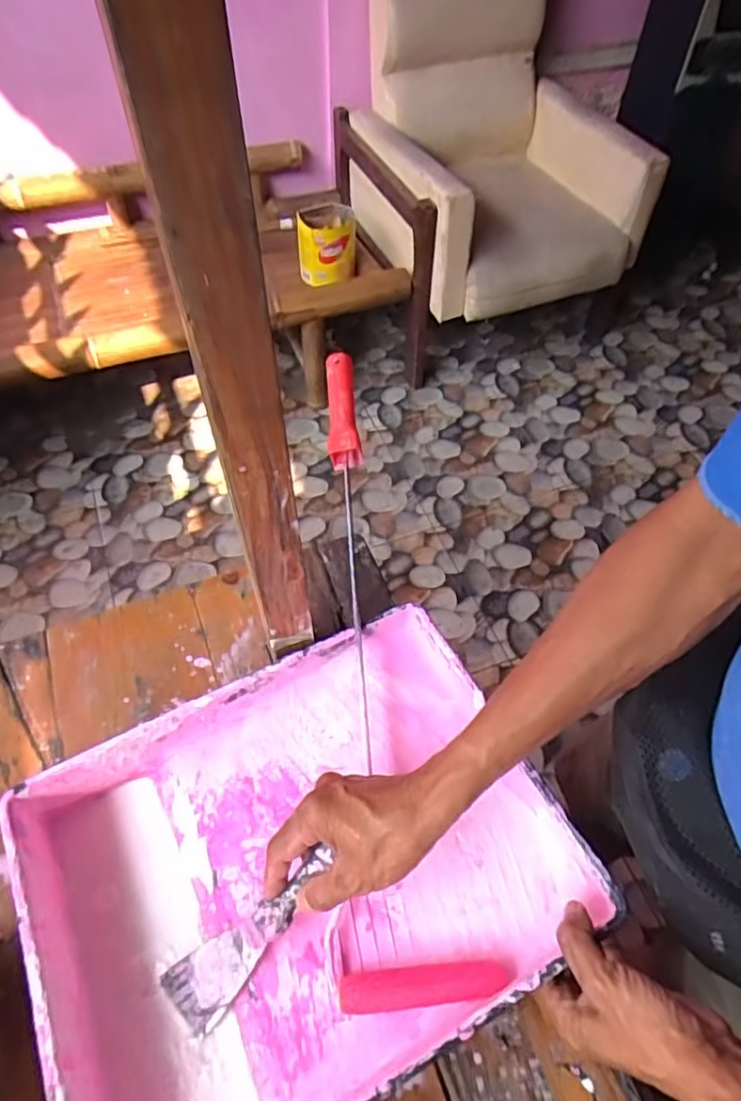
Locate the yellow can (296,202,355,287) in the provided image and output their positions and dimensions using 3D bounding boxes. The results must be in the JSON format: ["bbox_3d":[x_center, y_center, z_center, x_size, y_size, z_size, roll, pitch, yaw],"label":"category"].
[{"bbox_3d":[-0.116,-0.826,1.681,0.147,0.156,0.162,0,54,-1],"label":"yellow can"}]

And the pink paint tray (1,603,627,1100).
[{"bbox_3d":[-0.051,0.225,0.451,0.347,0.081,0.273,-23,58,-17],"label":"pink paint tray"}]

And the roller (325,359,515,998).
[{"bbox_3d":[0.000,0.044,0.541,0.108,0.084,0.574,-5,54,-4],"label":"roller"}]

